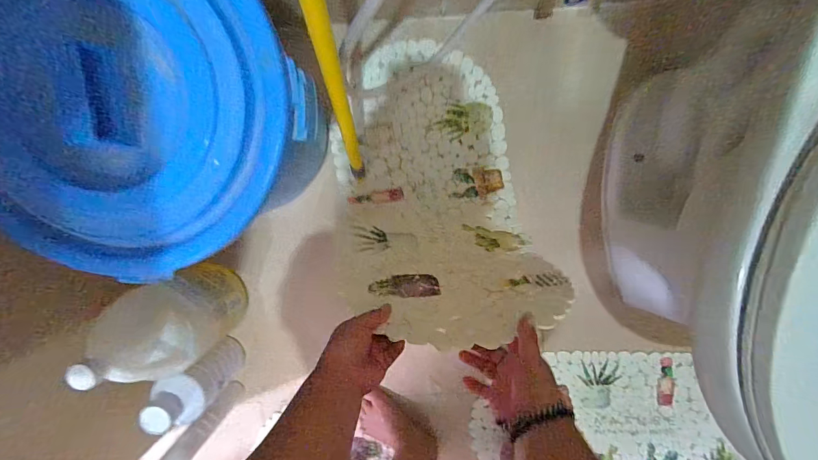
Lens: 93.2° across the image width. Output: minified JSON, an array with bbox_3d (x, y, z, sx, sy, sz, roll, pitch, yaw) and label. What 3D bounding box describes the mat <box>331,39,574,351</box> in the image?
[{"bbox_3d":[0.031,-0.056,0.620,0.308,0.526,0.203,-11,142,4],"label":"mat"}]

